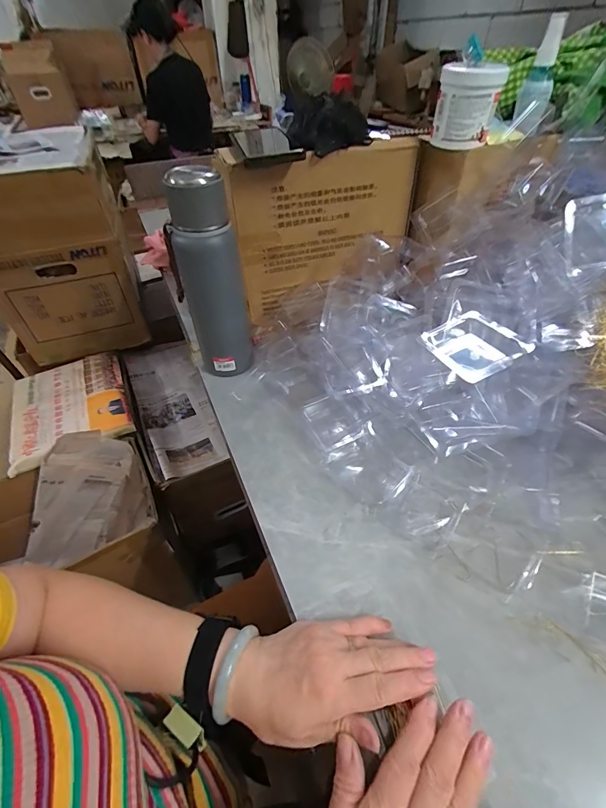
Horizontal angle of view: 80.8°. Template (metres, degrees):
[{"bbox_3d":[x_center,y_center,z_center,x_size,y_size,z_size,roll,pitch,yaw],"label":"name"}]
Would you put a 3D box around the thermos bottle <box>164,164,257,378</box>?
[{"bbox_3d":[-0.122,-0.159,0.484,0.079,0.262,0.072,-21,49,-19],"label":"thermos bottle"}]

